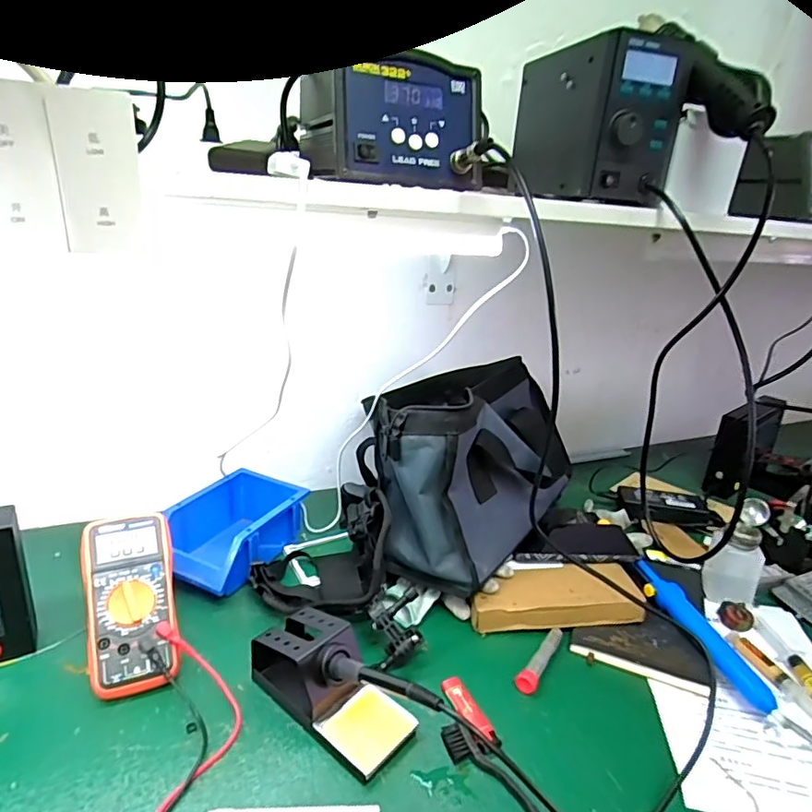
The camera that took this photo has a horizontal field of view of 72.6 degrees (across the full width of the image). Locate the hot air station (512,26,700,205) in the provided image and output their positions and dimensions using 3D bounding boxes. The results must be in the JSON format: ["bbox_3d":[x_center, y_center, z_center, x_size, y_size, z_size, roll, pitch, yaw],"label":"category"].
[{"bbox_3d":[0.199,-0.299,0.591,0.096,0.137,0.173,-3,22,-14],"label":"hot air station"}]

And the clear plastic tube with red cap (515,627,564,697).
[{"bbox_3d":[0.148,0.272,0.605,0.022,0.018,0.105,17,24,28],"label":"clear plastic tube with red cap"}]

